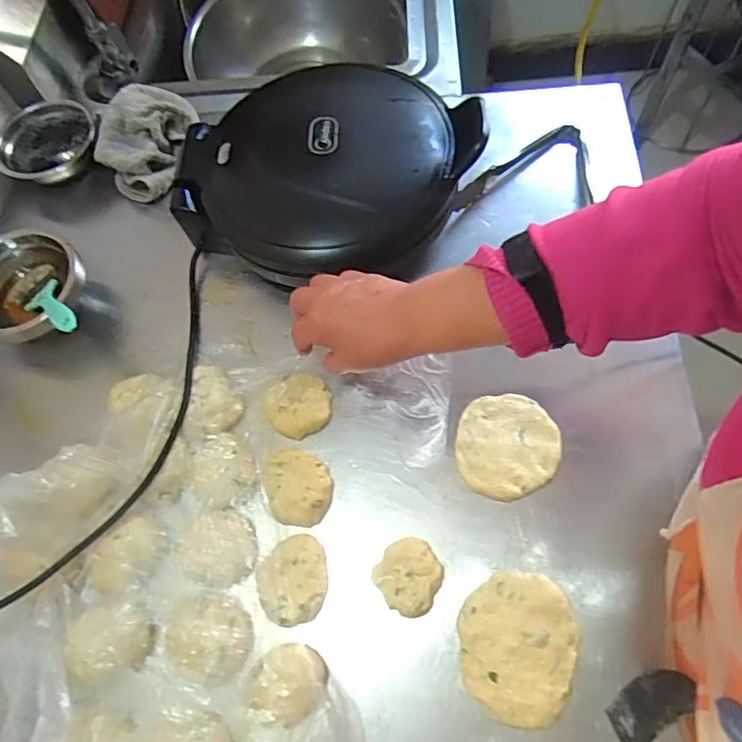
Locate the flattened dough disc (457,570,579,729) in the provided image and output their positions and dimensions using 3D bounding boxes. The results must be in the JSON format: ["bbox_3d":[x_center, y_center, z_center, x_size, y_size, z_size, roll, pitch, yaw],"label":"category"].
[{"bbox_3d":[0.126,0.234,0.476,0.096,0.018,0.113,-3,67,1],"label":"flattened dough disc"}]

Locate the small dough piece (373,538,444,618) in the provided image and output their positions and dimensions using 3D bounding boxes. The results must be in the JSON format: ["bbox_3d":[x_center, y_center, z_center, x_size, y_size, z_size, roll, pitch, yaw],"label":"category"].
[{"bbox_3d":[0.034,0.178,0.484,0.056,0.013,0.058,-1,67,2],"label":"small dough piece"}]

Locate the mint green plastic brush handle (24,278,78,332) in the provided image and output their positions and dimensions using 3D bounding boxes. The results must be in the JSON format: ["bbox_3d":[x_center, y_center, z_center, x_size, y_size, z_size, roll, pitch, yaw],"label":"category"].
[{"bbox_3d":[-0.323,-0.065,0.568,0.041,0.012,0.131,-47,44,-16],"label":"mint green plastic brush handle"}]

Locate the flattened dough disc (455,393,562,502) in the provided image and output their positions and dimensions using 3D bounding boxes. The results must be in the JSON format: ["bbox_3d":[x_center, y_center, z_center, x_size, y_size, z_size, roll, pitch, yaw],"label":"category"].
[{"bbox_3d":[0.131,0.071,0.534,0.095,0.014,0.097,-1,67,2],"label":"flattened dough disc"}]

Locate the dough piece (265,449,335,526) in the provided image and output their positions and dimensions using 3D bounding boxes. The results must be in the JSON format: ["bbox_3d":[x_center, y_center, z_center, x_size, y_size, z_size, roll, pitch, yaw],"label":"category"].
[{"bbox_3d":[-0.070,0.108,0.532,0.060,0.012,0.076,-16,67,-4],"label":"dough piece"}]

